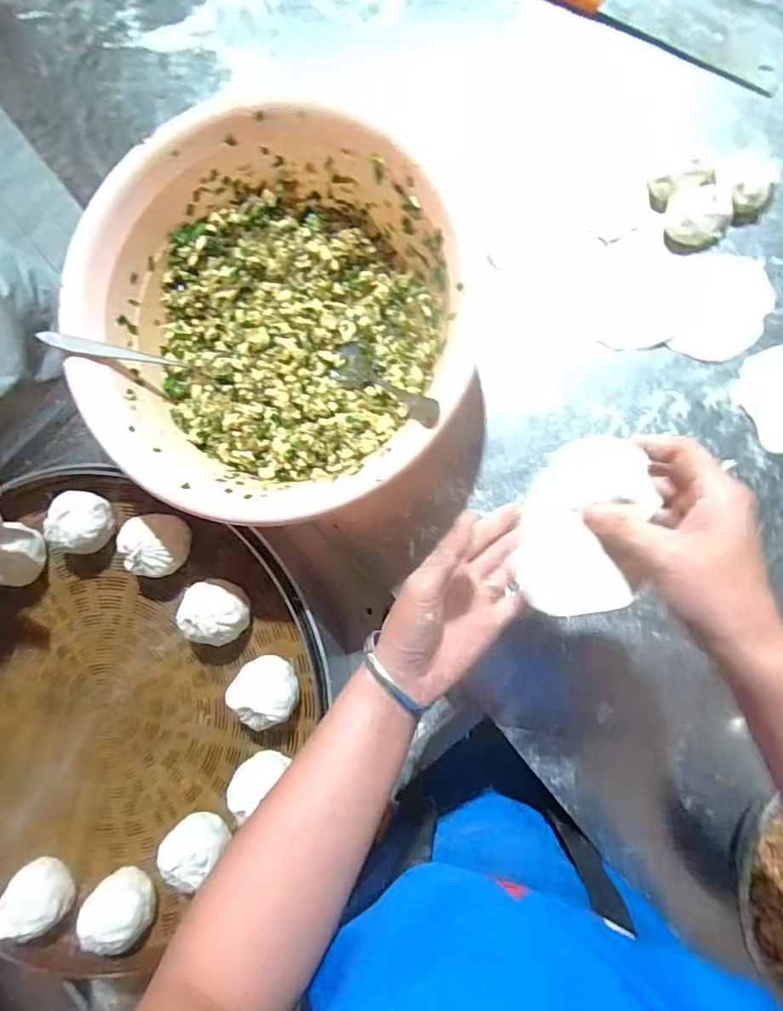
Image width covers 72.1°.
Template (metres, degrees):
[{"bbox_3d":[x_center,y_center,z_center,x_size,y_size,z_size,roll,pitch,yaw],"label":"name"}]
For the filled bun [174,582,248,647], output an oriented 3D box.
[{"bbox_3d":[-0.178,0.107,0.539,0.065,0.058,0.057,32,93,8],"label":"filled bun"}]

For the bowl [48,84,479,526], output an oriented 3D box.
[{"bbox_3d":[-0.095,-0.158,0.493,0.325,0.134,0.321,0,88,8],"label":"bowl"}]

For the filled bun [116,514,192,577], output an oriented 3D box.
[{"bbox_3d":[-0.240,0.042,0.548,0.061,0.057,0.063,-10,87,8],"label":"filled bun"}]

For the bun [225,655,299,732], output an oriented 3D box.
[{"bbox_3d":[-0.122,0.181,0.527,0.056,0.062,0.061,0,88,8],"label":"bun"}]

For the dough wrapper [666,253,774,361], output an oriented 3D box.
[{"bbox_3d":[0.306,-0.188,0.505,0.089,0.004,0.101,17,91,8],"label":"dough wrapper"}]

